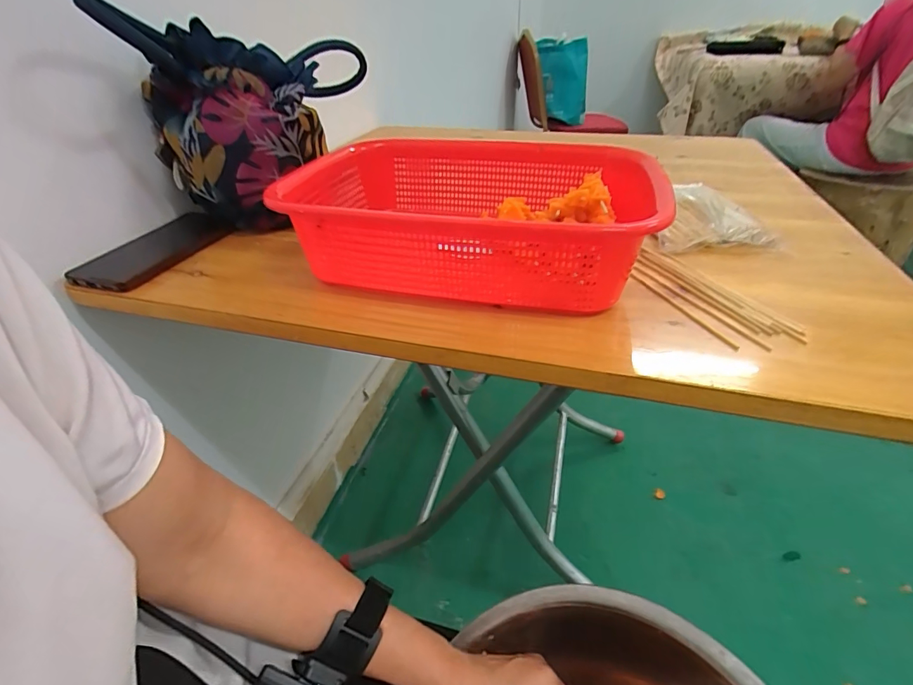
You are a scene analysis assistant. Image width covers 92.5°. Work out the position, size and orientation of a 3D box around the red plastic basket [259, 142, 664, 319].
[{"bbox_3d":[0.012,-0.125,0.424,0.325,0.083,0.243,7,38,12],"label":"red plastic basket"}]

